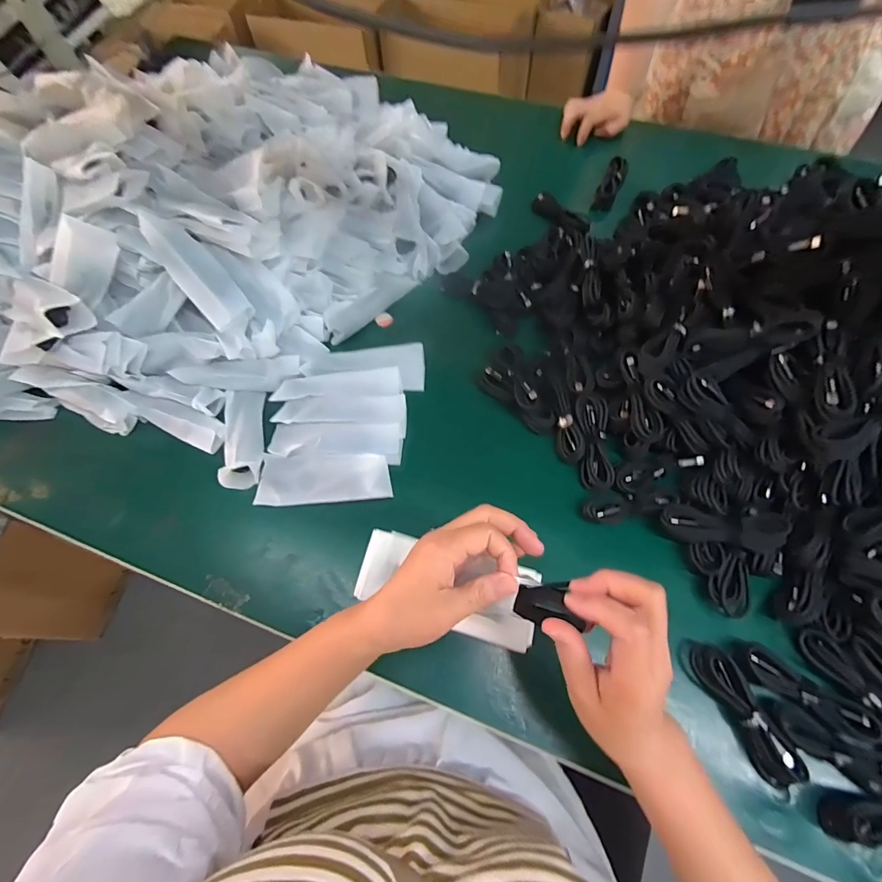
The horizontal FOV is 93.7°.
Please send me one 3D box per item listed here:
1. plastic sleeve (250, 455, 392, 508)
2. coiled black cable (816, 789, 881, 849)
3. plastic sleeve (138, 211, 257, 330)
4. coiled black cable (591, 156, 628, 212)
[{"bbox_3d":[-0.134,0.045,0.472,0.155,0.020,0.057,1,85,7],"label":"plastic sleeve"},{"bbox_3d":[0.377,0.310,0.338,0.112,0.027,0.032,2,66,2],"label":"coiled black cable"},{"bbox_3d":[-0.292,-0.203,0.493,0.051,0.017,0.146,-42,99,-16],"label":"plastic sleeve"},{"bbox_3d":[0.284,-0.428,0.691,0.033,0.032,0.107,23,68,12],"label":"coiled black cable"}]

